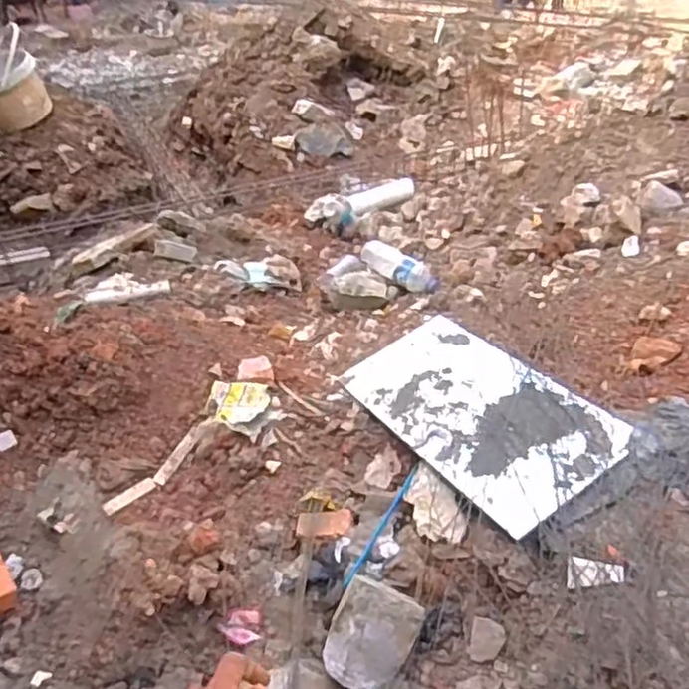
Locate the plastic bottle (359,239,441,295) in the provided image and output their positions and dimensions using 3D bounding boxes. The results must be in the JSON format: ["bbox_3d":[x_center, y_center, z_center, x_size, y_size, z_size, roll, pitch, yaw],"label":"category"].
[{"bbox_3d":[0.130,-0.184,1.635,0.064,0.054,0.245,-23,37,-27],"label":"plastic bottle"}]

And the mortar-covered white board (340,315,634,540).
[{"bbox_3d":[0.201,0.097,1.111,0.241,0.012,0.486,-31,33,-15],"label":"mortar-covered white board"}]

